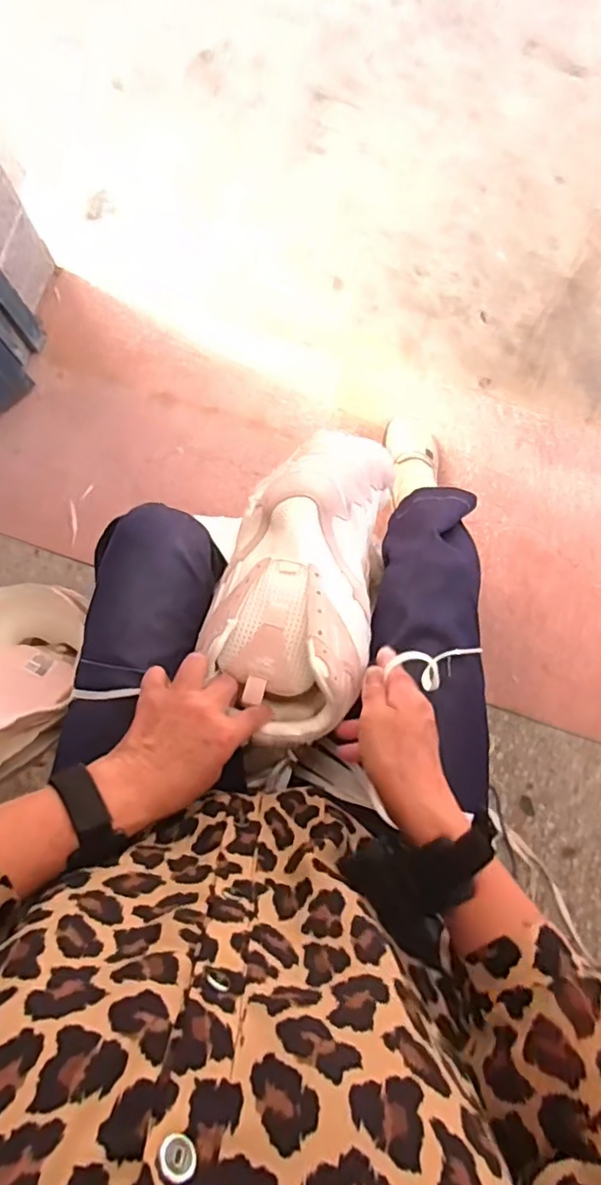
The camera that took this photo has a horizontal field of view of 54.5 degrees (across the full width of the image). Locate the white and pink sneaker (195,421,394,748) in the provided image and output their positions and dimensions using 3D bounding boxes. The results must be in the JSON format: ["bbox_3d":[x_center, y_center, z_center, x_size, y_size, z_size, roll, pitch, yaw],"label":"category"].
[{"bbox_3d":[0.004,-0.032,0.523,0.139,0.095,0.318,14,62,3],"label":"white and pink sneaker"}]

